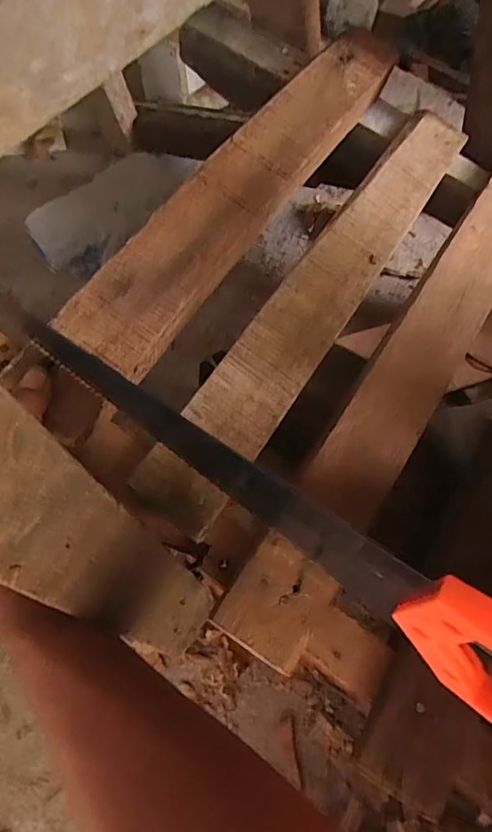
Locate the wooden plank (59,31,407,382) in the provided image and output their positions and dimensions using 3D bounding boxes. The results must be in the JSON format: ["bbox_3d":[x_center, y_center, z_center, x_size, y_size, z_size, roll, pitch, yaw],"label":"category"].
[{"bbox_3d":[0.006,-0.186,0.375,0.063,0.013,0.383,37,69,-6],"label":"wooden plank"}]

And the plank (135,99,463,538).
[{"bbox_3d":[0.063,-0.104,0.385,0.057,0.013,0.430,35,69,0],"label":"plank"}]

